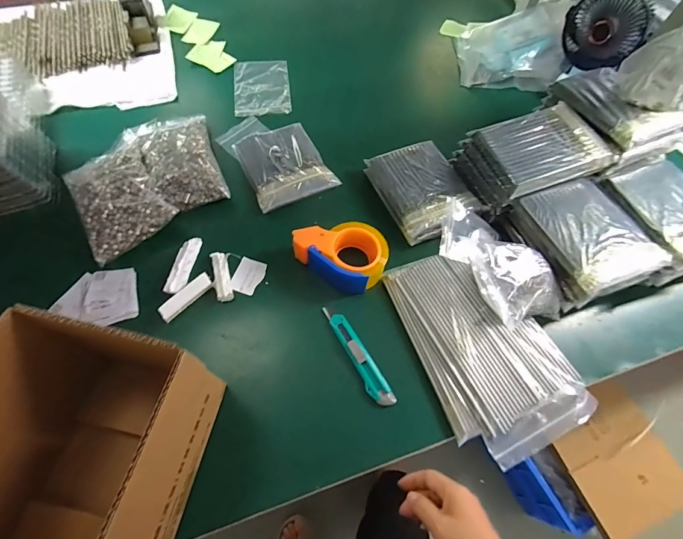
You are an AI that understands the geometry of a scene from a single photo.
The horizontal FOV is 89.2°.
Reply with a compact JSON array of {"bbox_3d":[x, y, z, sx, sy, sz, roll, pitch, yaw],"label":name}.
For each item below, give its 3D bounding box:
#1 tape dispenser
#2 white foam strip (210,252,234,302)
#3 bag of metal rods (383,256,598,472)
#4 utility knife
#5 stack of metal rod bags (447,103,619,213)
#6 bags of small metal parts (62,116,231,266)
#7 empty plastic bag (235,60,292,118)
[{"bbox_3d":[0.003,-0.033,0.555,0.139,0.049,0.098,24,64,10],"label":"tape dispenser"},{"bbox_3d":[-0.191,0.008,0.548,0.025,0.020,0.082,-13,63,-9],"label":"white foam strip"},{"bbox_3d":[0.198,0.105,0.506,0.183,0.030,0.290,-22,65,-14],"label":"bag of metal rods"},{"bbox_3d":[0.023,0.121,0.502,0.028,0.011,0.163,-27,66,-16],"label":"utility knife"},{"bbox_3d":[0.324,-0.196,0.599,0.188,0.085,0.150,-17,64,-11],"label":"stack of metal rod bags"},{"bbox_3d":[-0.346,-0.176,0.623,0.282,0.042,0.235,-35,68,-19],"label":"bags of small metal parts"},{"bbox_3d":[-0.178,-0.411,0.779,0.121,0.007,0.178,-5,62,-5],"label":"empty plastic bag"}]

